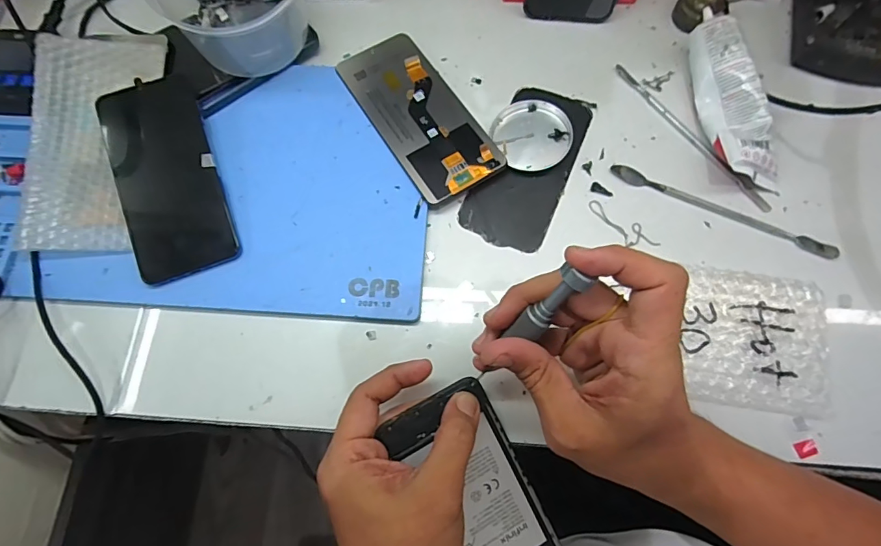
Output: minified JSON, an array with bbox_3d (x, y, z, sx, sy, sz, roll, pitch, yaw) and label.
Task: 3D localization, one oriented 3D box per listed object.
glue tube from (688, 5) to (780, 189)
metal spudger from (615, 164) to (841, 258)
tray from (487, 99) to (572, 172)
[{"bbox_3d":[0.233,-0.144,0.364,0.048,0.037,0.159,-7,72,-1],"label":"glue tube"},{"bbox_3d":[0.218,-0.049,0.349,0.172,0.004,0.014,23,75,8],"label":"metal spudger"},{"bbox_3d":[0.075,-0.116,0.373,0.058,0.013,0.066,-20,73,-5],"label":"tray"}]

